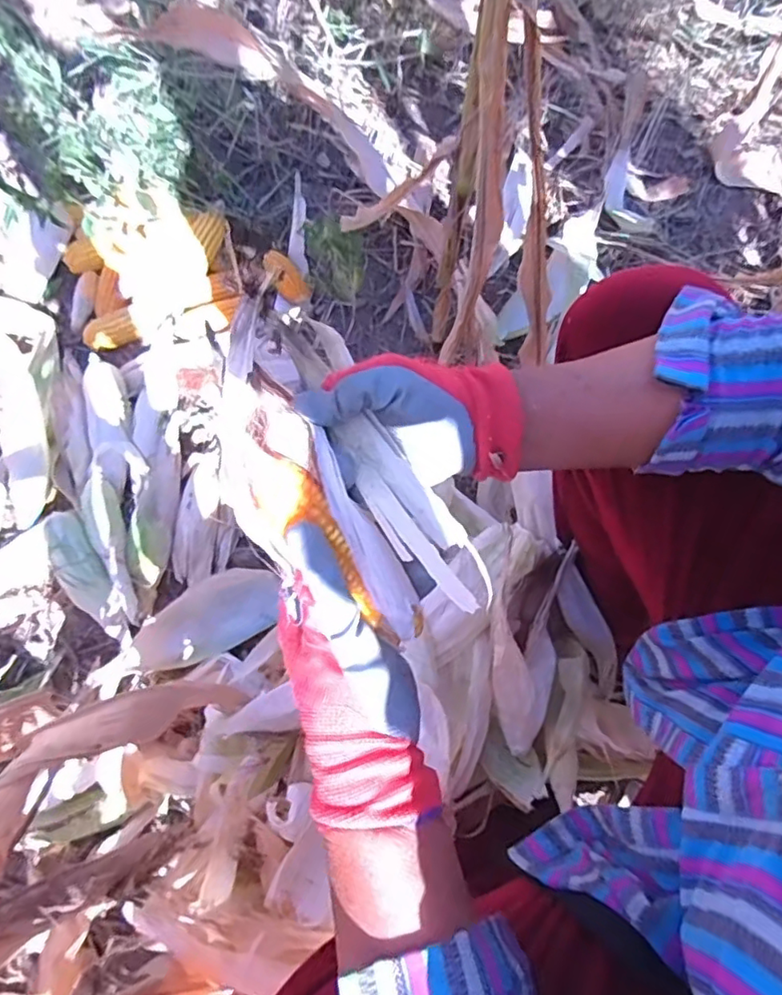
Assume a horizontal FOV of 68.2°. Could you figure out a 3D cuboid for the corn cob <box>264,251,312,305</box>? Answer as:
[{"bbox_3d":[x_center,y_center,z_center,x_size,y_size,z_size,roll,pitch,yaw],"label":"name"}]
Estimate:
[{"bbox_3d":[-0.167,-0.348,0.917,0.043,0.031,0.092,-36,76,-9],"label":"corn cob"}]

